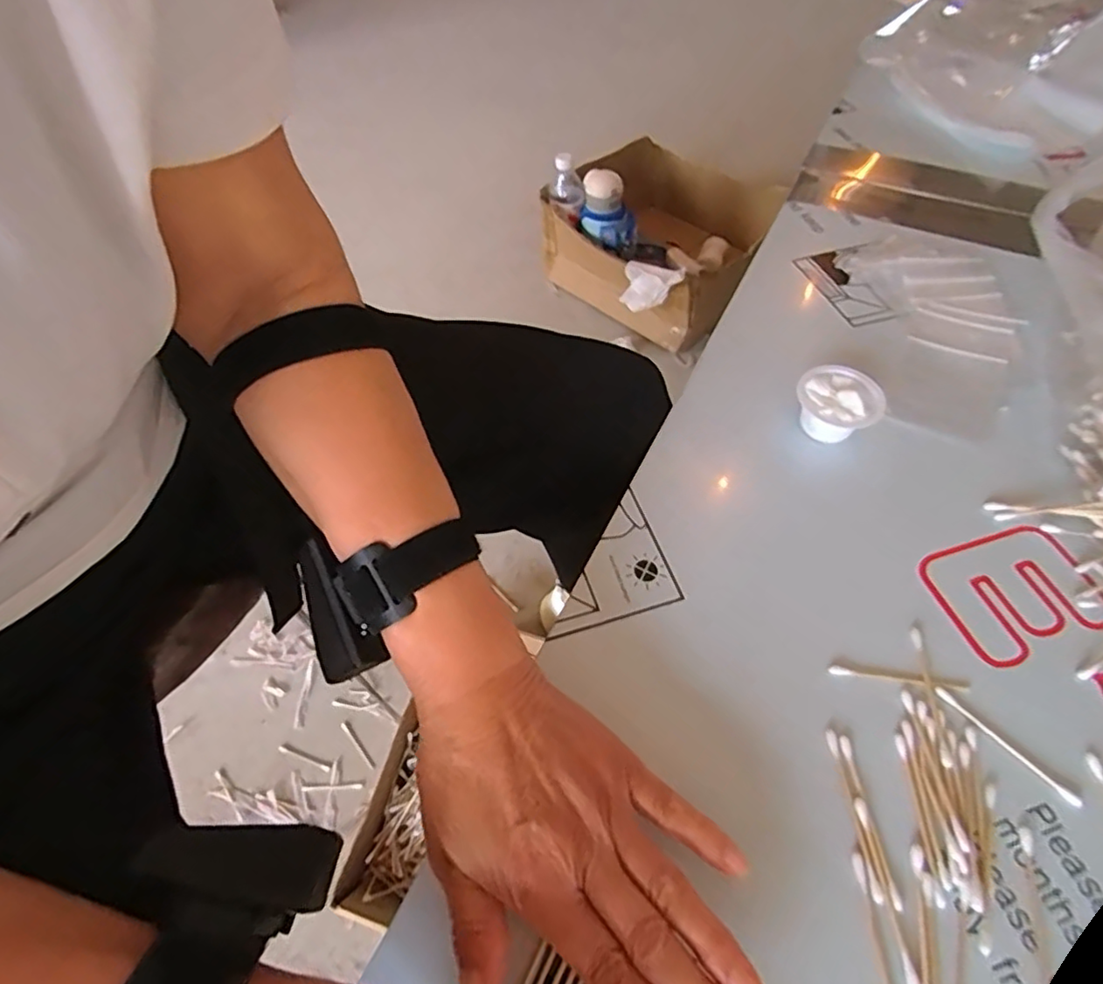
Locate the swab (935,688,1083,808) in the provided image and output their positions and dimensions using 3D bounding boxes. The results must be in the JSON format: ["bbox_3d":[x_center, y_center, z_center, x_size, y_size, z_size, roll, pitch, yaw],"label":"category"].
[{"bbox_3d":[0.224,0.124,0.294,0.005,0.004,0.071,-37,62,-20],"label":"swab"}]

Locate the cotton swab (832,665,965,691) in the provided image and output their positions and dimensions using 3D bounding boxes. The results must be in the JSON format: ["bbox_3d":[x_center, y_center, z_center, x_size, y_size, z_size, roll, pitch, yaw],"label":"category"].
[{"bbox_3d":[0.182,0.098,0.312,0.069,0.004,0.006,7,57,8],"label":"cotton swab"}]

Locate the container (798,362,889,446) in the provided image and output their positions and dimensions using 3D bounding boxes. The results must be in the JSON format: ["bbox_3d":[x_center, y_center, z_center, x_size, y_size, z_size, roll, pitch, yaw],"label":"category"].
[{"bbox_3d":[0.193,-0.057,0.407,0.053,0.035,0.045,33,64,22],"label":"container"}]

